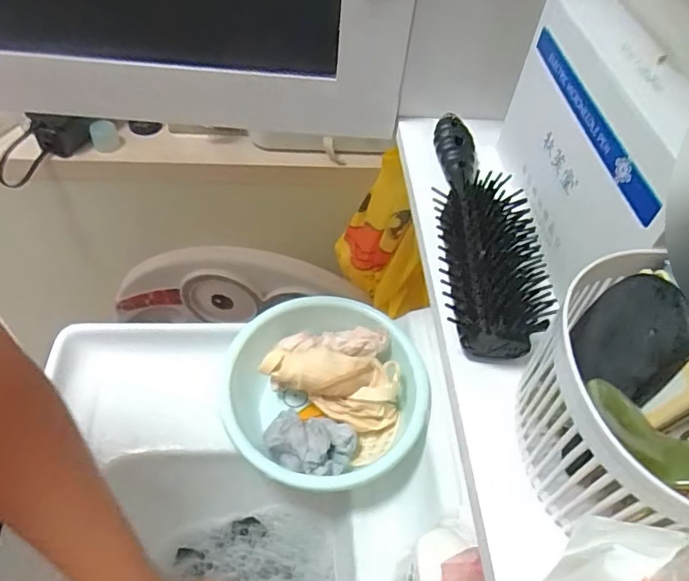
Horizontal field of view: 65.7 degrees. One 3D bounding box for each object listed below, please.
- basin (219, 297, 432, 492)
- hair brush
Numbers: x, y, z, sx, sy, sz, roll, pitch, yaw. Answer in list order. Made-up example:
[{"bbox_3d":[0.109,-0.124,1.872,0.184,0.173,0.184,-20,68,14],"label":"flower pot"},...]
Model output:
[{"bbox_3d":[-0.027,0.128,0.629,0.234,0.095,0.218,3,52,-4],"label":"basin"},{"bbox_3d":[0.091,-0.053,0.349,0.060,0.035,0.212,7,51,0],"label":"hair brush"}]

